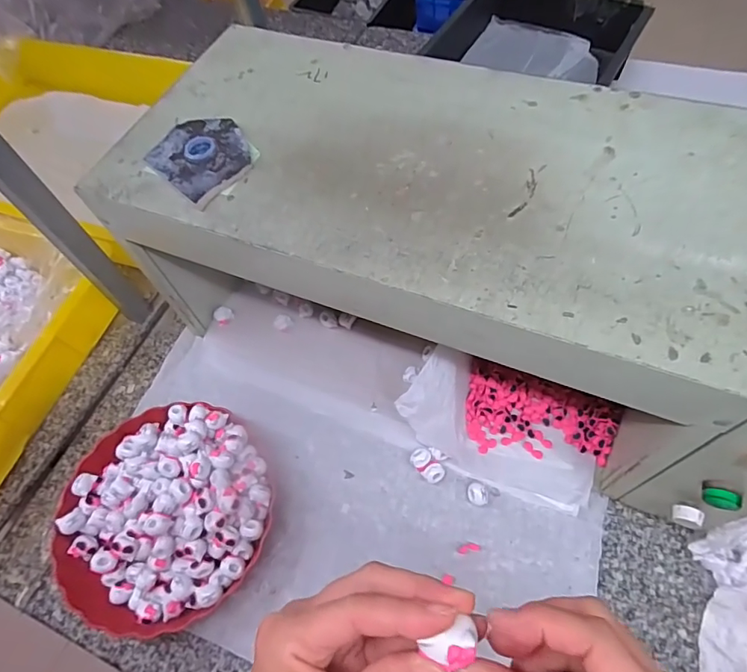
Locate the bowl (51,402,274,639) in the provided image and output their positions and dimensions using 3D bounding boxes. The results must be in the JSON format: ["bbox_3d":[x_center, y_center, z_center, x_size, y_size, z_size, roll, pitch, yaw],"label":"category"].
[{"bbox_3d":[-0.238,0.190,0.543,0.230,0.062,0.235,-2,61,4],"label":"bowl"}]

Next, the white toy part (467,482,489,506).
[{"bbox_3d":[0.121,0.182,0.554,0.025,0.019,0.025,-2,61,4],"label":"white toy part"}]

